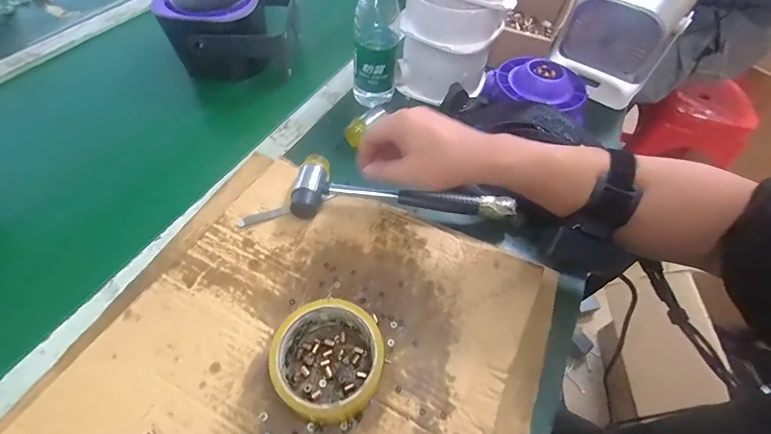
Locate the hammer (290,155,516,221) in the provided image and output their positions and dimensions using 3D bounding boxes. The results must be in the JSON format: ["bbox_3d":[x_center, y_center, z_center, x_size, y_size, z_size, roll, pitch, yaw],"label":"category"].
[{"bbox_3d":[0.021,-0.029,0.432,0.245,0.033,0.075,2,55,-3],"label":"hammer"}]

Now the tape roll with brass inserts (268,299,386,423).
[{"bbox_3d":[-0.047,0.122,0.314,0.090,0.041,0.087,2,55,-3],"label":"tape roll with brass inserts"}]

